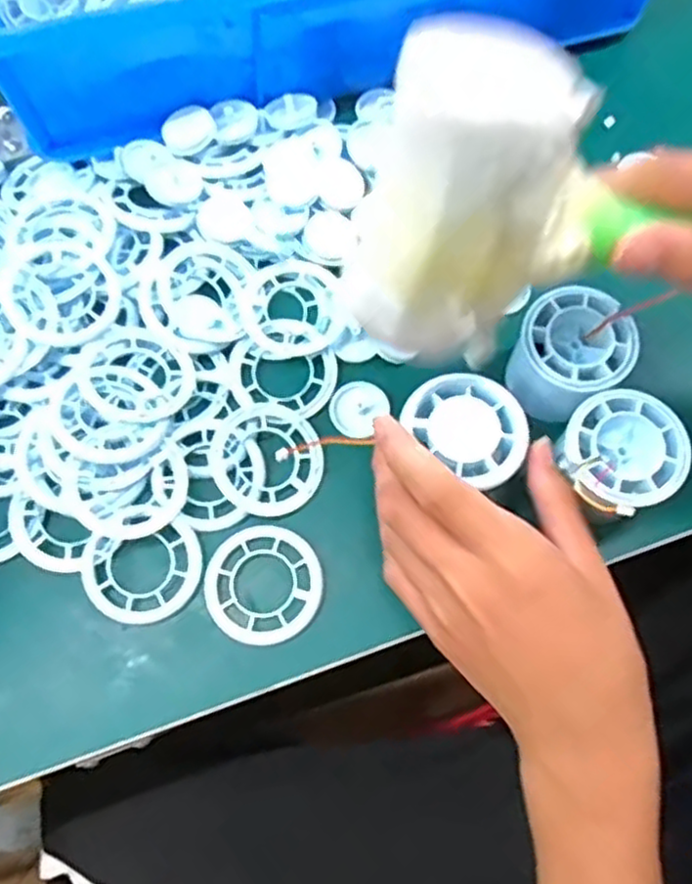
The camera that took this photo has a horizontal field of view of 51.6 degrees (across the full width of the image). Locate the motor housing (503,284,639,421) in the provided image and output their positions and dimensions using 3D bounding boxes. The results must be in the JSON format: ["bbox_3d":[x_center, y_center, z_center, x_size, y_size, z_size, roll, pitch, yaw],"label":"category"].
[{"bbox_3d":[0.111,-0.043,0.368,0.054,0.049,0.055,0,71,1],"label":"motor housing"}]

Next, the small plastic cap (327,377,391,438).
[{"bbox_3d":[0.006,-0.019,0.383,0.027,0.004,0.031,32,74,11],"label":"small plastic cap"}]

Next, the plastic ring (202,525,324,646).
[{"bbox_3d":[-0.041,0.070,0.354,0.057,0.004,0.058,0,71,1],"label":"plastic ring"}]

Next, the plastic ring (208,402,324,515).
[{"bbox_3d":[-0.040,0.008,0.367,0.056,0.010,0.058,0,71,1],"label":"plastic ring"}]

